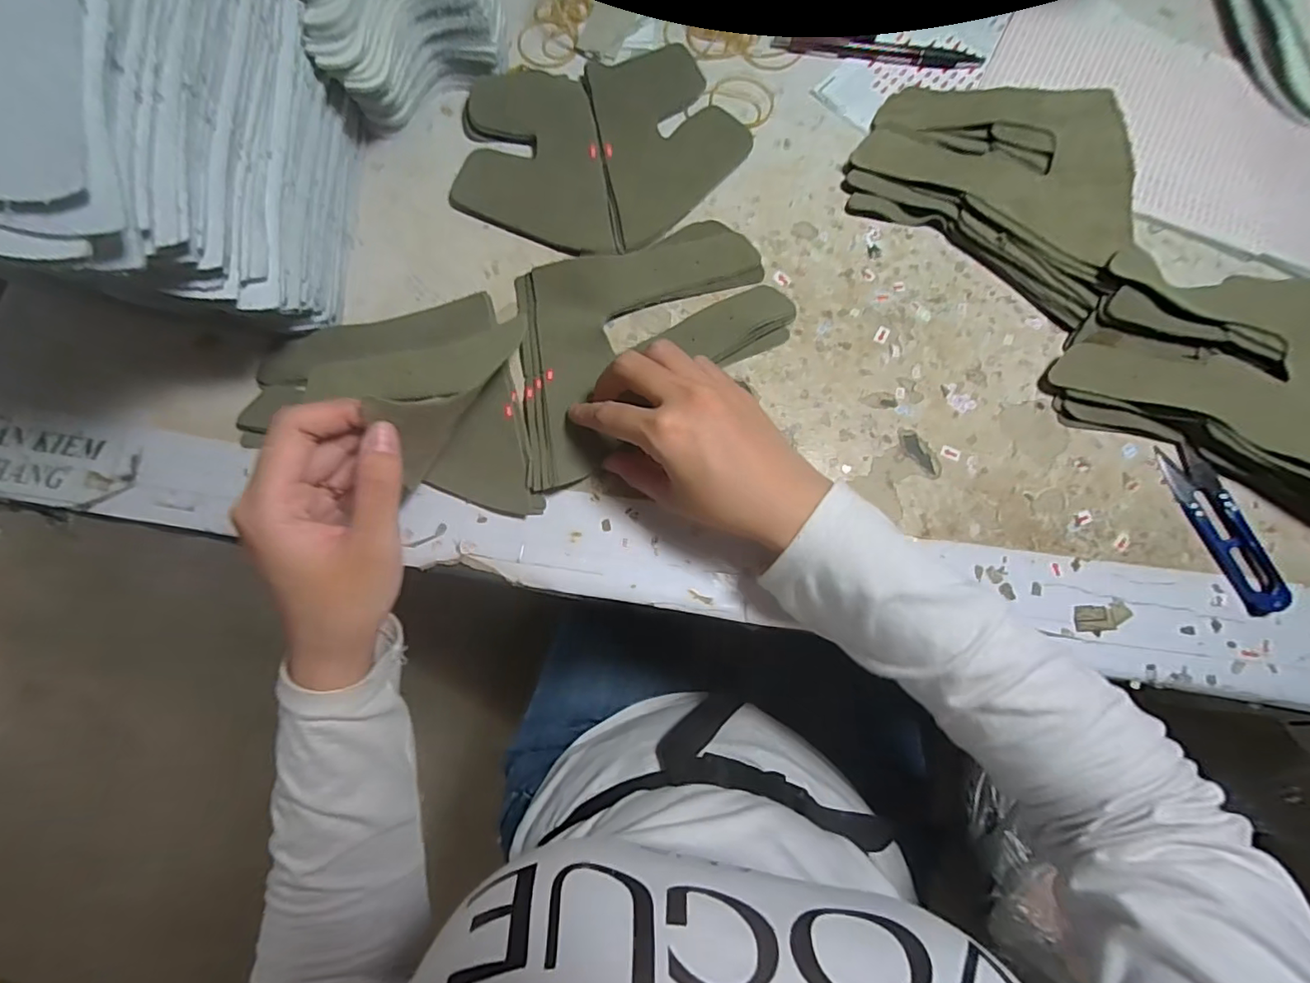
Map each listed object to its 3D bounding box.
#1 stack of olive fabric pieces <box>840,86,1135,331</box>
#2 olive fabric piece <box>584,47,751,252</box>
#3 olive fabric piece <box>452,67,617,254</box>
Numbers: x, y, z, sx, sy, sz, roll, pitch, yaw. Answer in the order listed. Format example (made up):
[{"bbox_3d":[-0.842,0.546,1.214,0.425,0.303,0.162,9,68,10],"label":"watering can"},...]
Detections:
[{"bbox_3d":[0.223,-0.207,0.361,0.170,0.031,0.129,29,80,6],"label":"stack of olive fabric pieces"},{"bbox_3d":[0.012,-0.240,0.378,0.098,0.004,0.145,-13,79,-2],"label":"olive fabric piece"},{"bbox_3d":[-0.085,-0.219,0.372,0.100,0.008,0.133,-9,79,-1],"label":"olive fabric piece"}]

